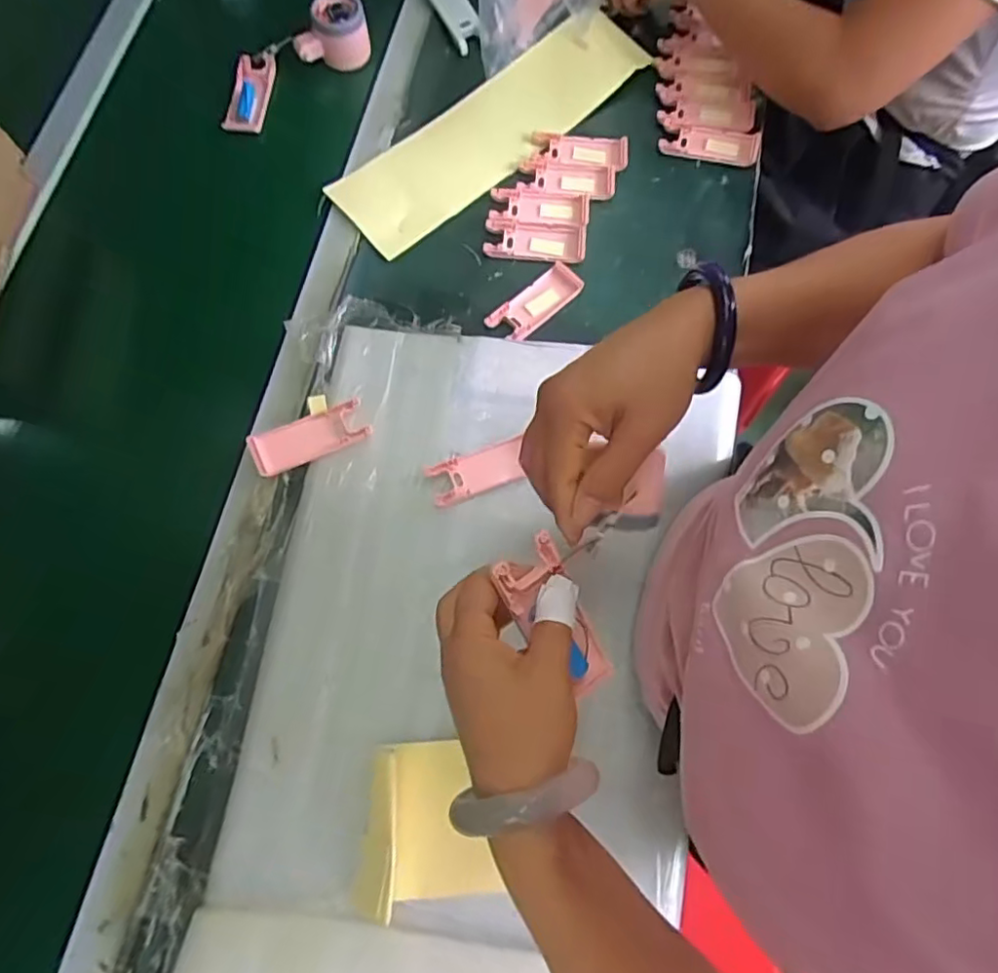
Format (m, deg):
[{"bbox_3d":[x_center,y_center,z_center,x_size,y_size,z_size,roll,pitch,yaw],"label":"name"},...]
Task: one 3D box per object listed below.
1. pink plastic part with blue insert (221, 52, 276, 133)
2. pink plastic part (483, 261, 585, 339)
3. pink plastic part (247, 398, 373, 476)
[{"bbox_3d":[-0.284,-0.446,0.683,0.042,0.023,0.097,7,73,2],"label":"pink plastic part with blue insert"},{"bbox_3d":[0.040,-0.187,0.617,0.105,0.010,0.044,-41,77,-11],"label":"pink plastic part"},{"bbox_3d":[-0.173,-0.046,0.552,0.103,0.017,0.041,-24,75,-7],"label":"pink plastic part"}]

